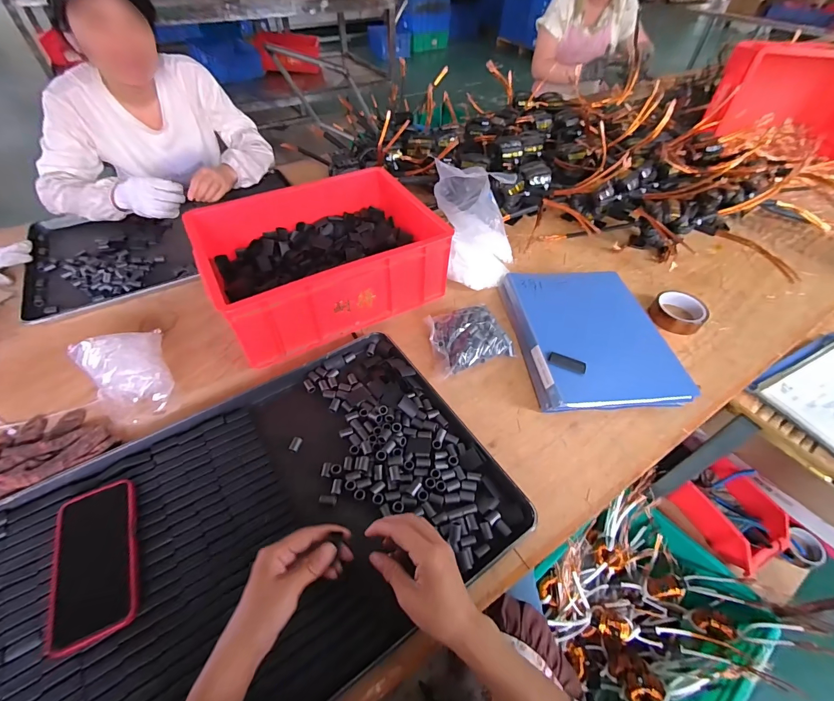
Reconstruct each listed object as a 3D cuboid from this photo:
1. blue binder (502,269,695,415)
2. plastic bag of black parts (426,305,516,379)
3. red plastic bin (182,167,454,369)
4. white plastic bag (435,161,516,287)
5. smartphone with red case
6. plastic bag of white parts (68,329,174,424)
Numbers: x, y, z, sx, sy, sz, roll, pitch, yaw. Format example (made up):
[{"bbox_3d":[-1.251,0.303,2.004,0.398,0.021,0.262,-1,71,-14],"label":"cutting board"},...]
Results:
[{"bbox_3d":[0.307,-0.032,0.680,0.242,0.042,0.310,-4,50,-5],"label":"blue binder"},{"bbox_3d":[0.087,-0.026,0.660,0.135,0.043,0.114,-18,52,-16],"label":"plastic bag of black parts"},{"bbox_3d":[-0.175,-0.183,0.716,0.393,0.140,0.291,-23,54,-20],"label":"red plastic bin"},{"bbox_3d":[0.128,-0.262,0.783,0.164,0.170,0.236,-3,50,-4],"label":"white plastic bag"},{"bbox_3d":[-0.365,0.232,0.427,0.082,0.013,0.169,-20,53,-17],"label":"smartphone with red case"},{"bbox_3d":[-0.446,0.024,0.584,0.107,0.088,0.161,-35,58,-27],"label":"plastic bag of white parts"}]

